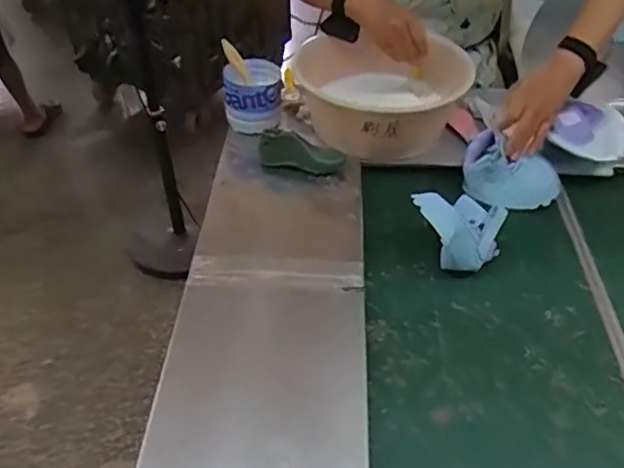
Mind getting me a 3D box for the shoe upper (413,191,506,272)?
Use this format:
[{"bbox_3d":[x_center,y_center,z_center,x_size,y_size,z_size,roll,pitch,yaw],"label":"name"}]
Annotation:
[{"bbox_3d":[0.210,-0.006,0.856,0.122,0.092,0.105,-23,47,-25],"label":"shoe upper"}]

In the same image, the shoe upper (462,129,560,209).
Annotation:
[{"bbox_3d":[0.319,-0.095,0.964,0.148,0.077,0.090,18,44,18],"label":"shoe upper"}]

